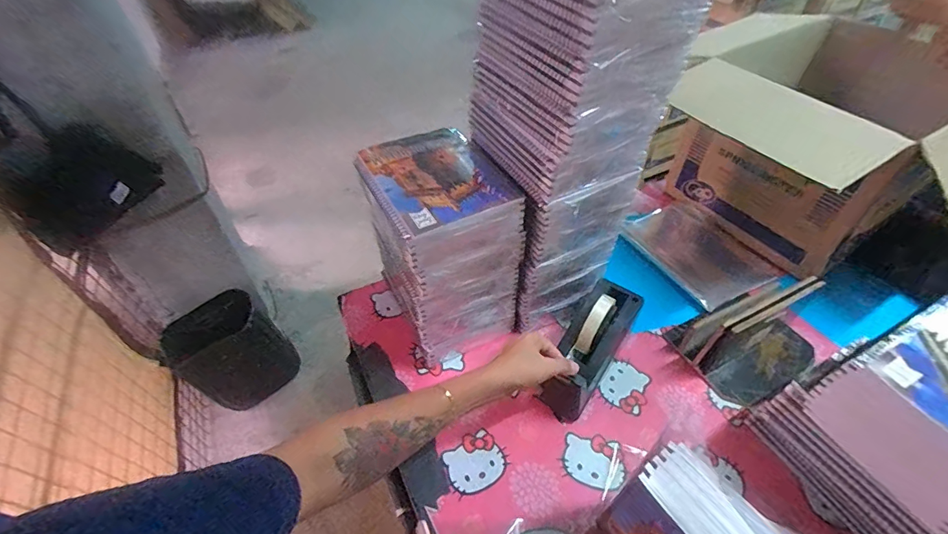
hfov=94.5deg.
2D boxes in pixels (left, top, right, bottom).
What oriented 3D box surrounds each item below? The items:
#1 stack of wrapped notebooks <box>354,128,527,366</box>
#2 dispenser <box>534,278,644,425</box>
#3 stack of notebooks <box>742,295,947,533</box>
[{"bbox_3d":[-0.042,-0.027,0.665,0.169,0.285,0.195,-20,50,-17],"label":"stack of wrapped notebooks"},{"bbox_3d":[0.175,0.108,0.658,0.077,0.124,0.215,28,55,23],"label":"dispenser"},{"bbox_3d":[0.509,0.181,0.511,0.201,0.230,0.190,-21,50,-18],"label":"stack of notebooks"}]

